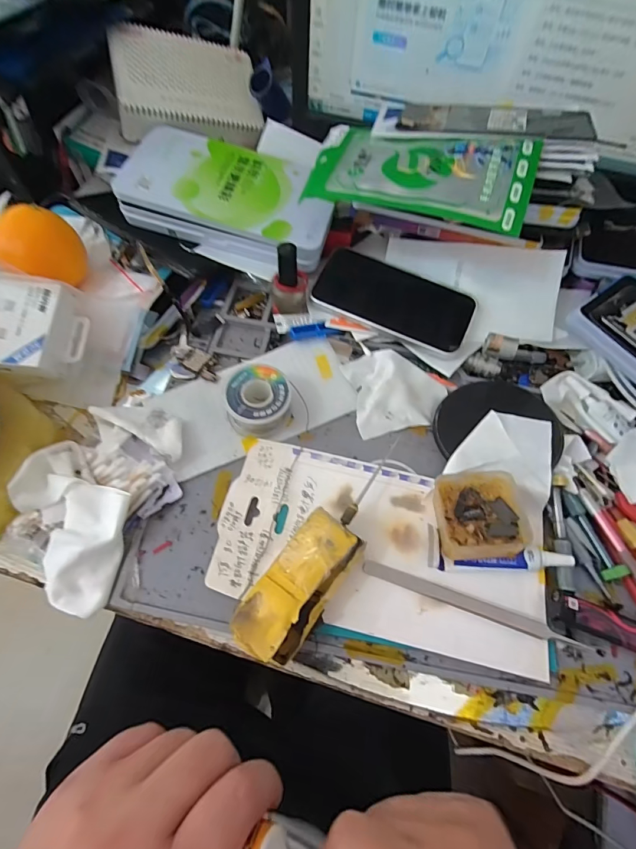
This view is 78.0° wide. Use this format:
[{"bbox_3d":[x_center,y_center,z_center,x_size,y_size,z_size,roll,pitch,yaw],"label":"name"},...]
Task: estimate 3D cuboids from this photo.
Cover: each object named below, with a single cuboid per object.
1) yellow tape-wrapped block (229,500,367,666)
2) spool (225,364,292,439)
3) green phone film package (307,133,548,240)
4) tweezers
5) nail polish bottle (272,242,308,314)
[{"bbox_3d":[-0.007,0.100,0.258,0.043,0.037,0.106,36,67,14],"label":"yellow tape-wrapped block"},{"bbox_3d":[-0.048,-0.019,0.322,0.050,0.027,0.053,1,63,-3],"label":"spool"},{"bbox_3d":[0.081,-0.203,0.318,0.173,0.012,0.086,14,70,14],"label":"green phone film package"},{"bbox_3d":[0.112,0.125,0.268,0.165,0.004,0.011,19,64,6],"label":"tweezers"},{"bbox_3d":[-0.025,-0.129,0.350,0.032,0.056,0.027,1,63,-3],"label":"nail polish bottle"}]

